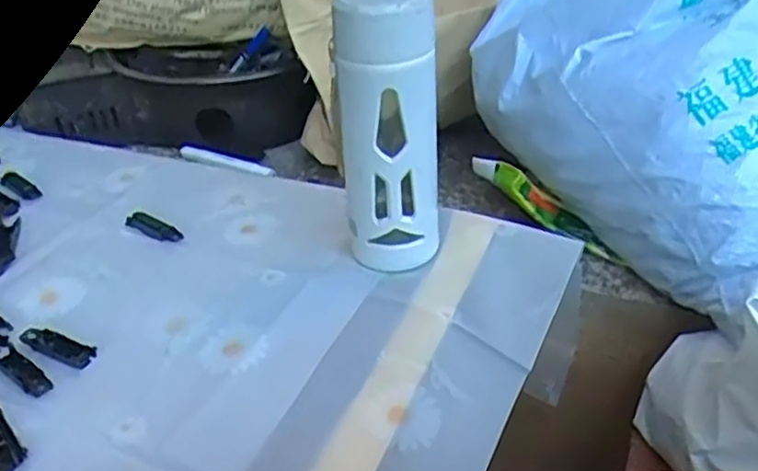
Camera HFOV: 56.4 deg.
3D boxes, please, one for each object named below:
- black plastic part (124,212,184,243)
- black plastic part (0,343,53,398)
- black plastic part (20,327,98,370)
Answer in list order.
[{"bbox_3d":[-0.195,-0.006,0.612,0.064,0.006,0.018,21,43,31],"label":"black plastic part"},{"bbox_3d":[-0.246,0.092,0.486,0.062,0.004,0.017,23,44,33],"label":"black plastic part"},{"bbox_3d":[-0.231,0.078,0.503,0.067,0.006,0.019,12,39,22],"label":"black plastic part"}]

